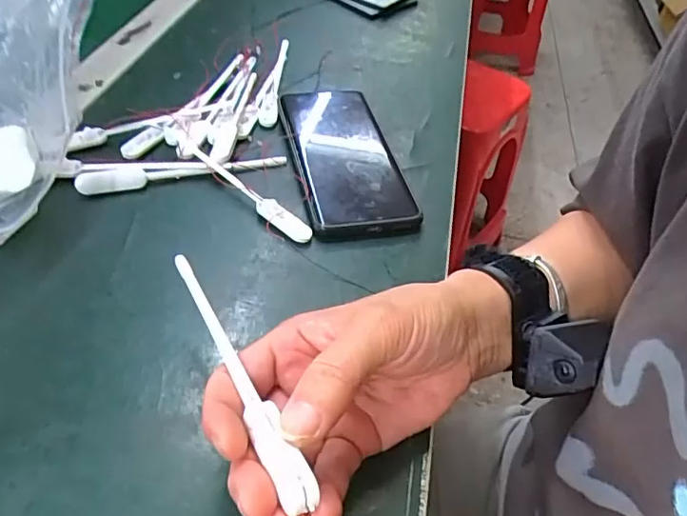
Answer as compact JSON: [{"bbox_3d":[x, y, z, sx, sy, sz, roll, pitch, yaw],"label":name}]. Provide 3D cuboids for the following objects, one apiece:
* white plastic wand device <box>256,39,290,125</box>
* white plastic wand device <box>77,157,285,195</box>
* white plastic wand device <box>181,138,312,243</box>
[{"bbox_3d":[-0.064,-0.161,0.497,0.019,0.010,0.134,4,46,-3],"label":"white plastic wand device"},{"bbox_3d":[-0.113,-0.063,0.394,0.144,0.010,0.016,-13,49,-19],"label":"white plastic wand device"},{"bbox_3d":[-0.073,-0.049,0.382,0.129,0.012,0.014,35,52,24],"label":"white plastic wand device"}]

